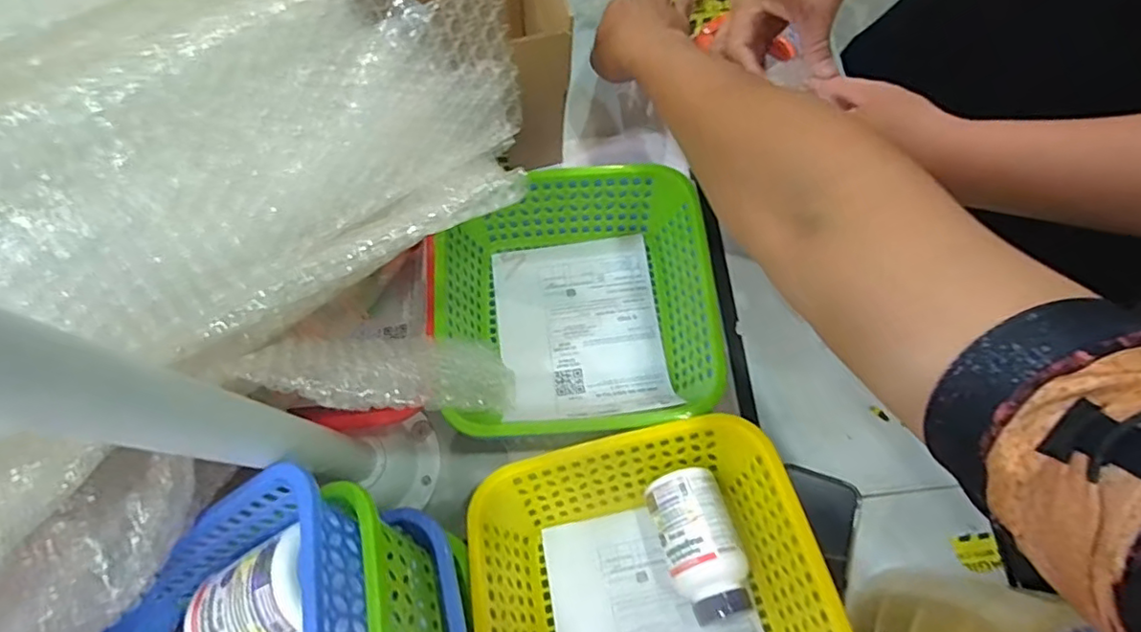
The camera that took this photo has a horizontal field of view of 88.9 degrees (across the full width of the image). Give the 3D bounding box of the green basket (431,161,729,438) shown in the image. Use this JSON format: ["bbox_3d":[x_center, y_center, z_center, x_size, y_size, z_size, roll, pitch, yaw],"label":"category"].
[{"bbox_3d":[0.006,-0.009,0.510,0.218,0.081,0.210,-13,72,-3],"label":"green basket"}]

